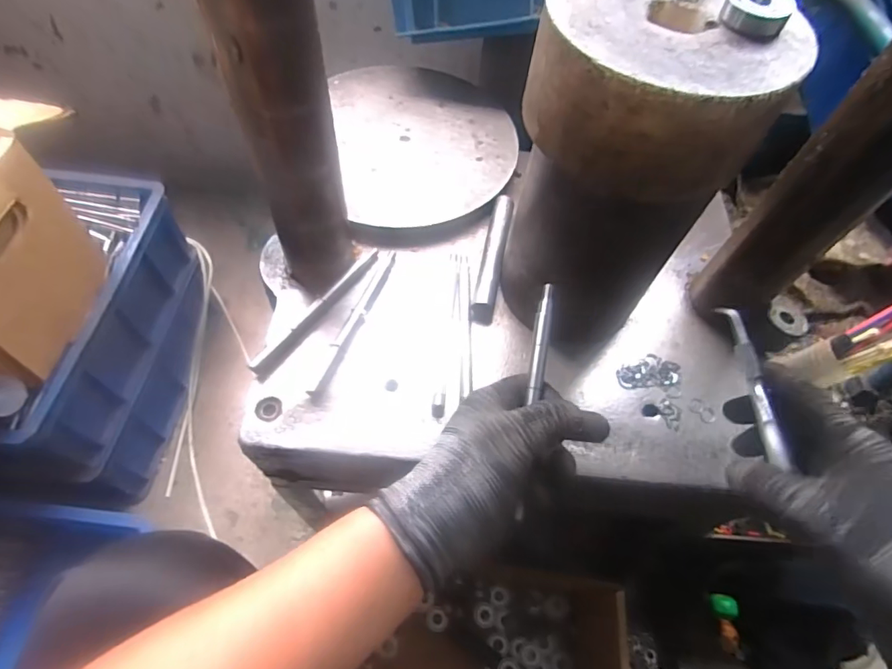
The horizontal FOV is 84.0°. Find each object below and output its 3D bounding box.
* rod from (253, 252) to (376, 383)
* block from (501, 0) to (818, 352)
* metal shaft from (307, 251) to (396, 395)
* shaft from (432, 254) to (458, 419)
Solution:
[{"bbox_3d":[-0.116,-0.026,0.455,0.016,0.014,0.165,30,62,13],"label":"rod"},{"bbox_3d":[0.120,-0.113,0.371,0.134,0.243,0.131,2,59,-3],"label":"block"},{"bbox_3d":[-0.083,-0.017,0.455,0.012,0.008,0.161,19,60,7],"label":"metal shaft"},{"bbox_3d":[0.000,-0.005,0.452,0.009,0.004,0.170,6,59,-1],"label":"shaft"}]

